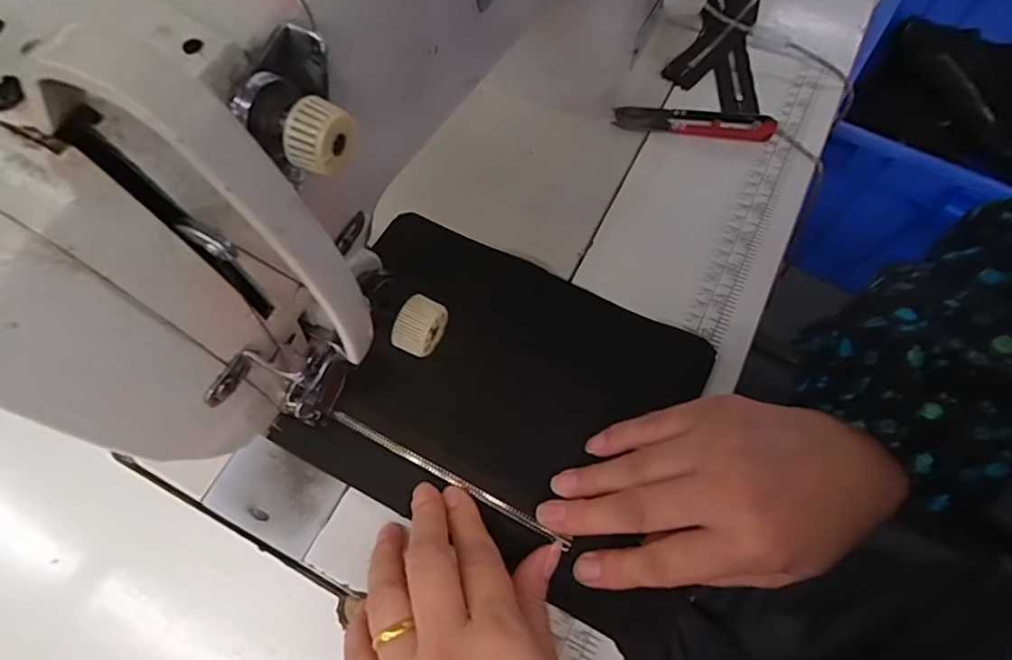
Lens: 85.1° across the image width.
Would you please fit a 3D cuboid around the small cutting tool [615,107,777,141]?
[{"bbox_3d":[0.130,-0.147,0.385,0.105,0.014,0.021,10,65,4],"label":"small cutting tool"}]

